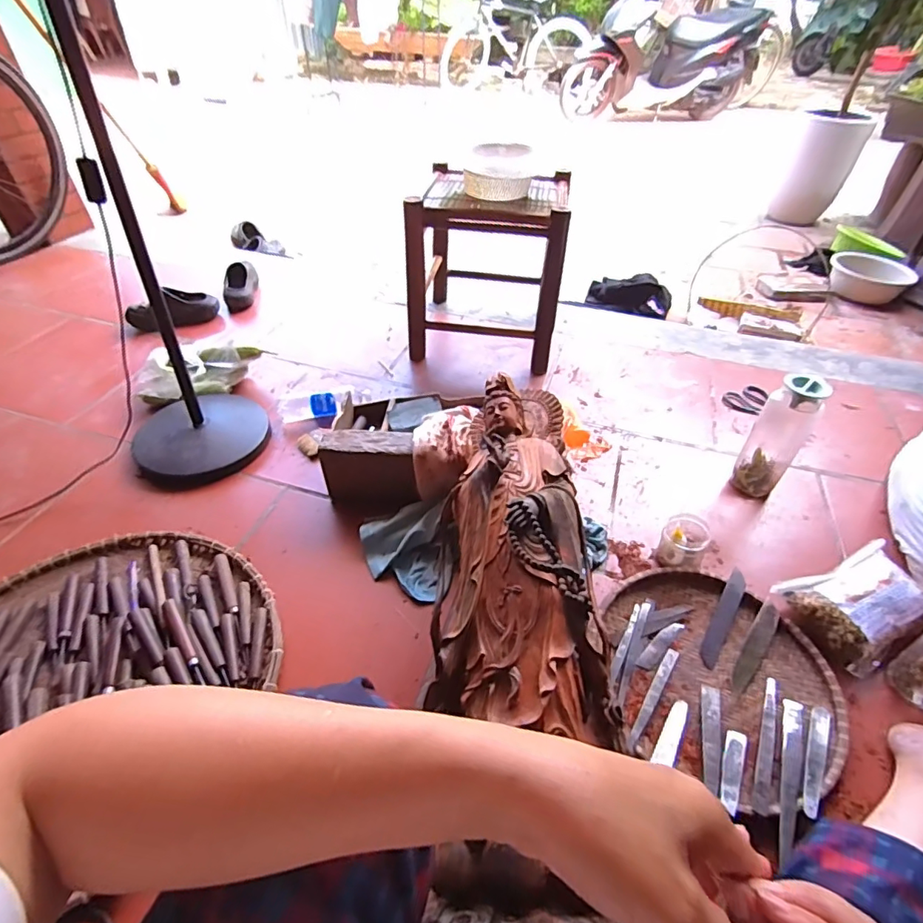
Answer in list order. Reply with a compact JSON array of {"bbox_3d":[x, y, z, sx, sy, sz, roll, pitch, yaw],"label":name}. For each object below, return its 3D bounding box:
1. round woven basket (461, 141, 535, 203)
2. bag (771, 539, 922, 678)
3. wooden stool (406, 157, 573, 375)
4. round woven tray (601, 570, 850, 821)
[{"bbox_3d":[0.092,-0.703,1.223,0.163,0.101,0.184,6,42,5],"label":"round woven basket"},{"bbox_3d":[0.627,0.226,0.788,0.219,0.075,0.151,-17,46,-18],"label":"bag"},{"bbox_3d":[0.077,-0.520,1.350,0.384,0.393,0.369,9,42,8],"label":"wooden stool"},{"bbox_3d":[0.371,0.308,0.722,0.306,0.027,0.326,1,42,-1],"label":"round woven tray"}]

